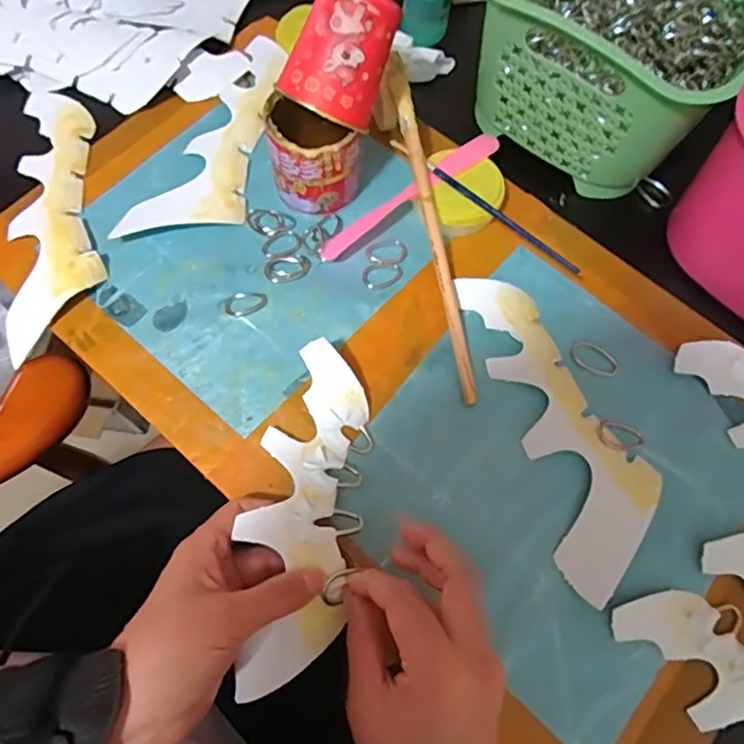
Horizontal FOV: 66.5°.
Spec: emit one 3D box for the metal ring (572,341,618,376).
[{"bbox_3d":[0.160,-0.009,0.406,0.033,0.004,0.021,24,80,14],"label":"metal ring"}]

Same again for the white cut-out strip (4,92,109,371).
[{"bbox_3d":[-0.236,-0.118,0.422,0.064,0.015,0.225,-9,70,-1],"label":"white cut-out strip"}]

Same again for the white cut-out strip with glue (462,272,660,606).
[{"bbox_3d":[0.126,0.030,0.385,0.078,0.010,0.221,-19,71,-9],"label":"white cut-out strip with glue"}]

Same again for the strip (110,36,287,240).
[{"bbox_3d":[-0.129,-0.191,0.456,0.080,0.020,0.206,11,69,1],"label":"strip"}]

